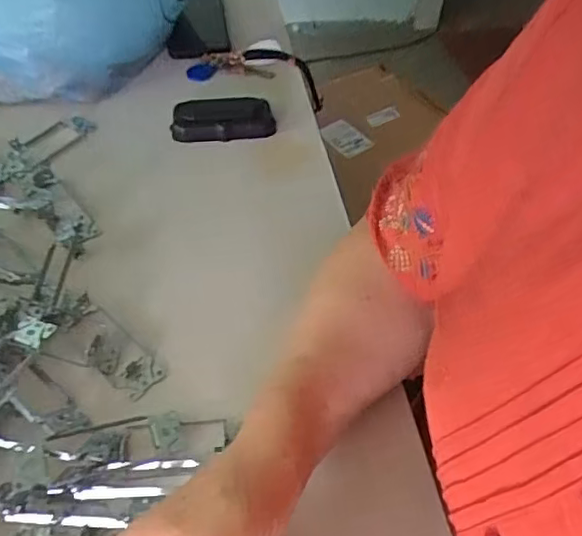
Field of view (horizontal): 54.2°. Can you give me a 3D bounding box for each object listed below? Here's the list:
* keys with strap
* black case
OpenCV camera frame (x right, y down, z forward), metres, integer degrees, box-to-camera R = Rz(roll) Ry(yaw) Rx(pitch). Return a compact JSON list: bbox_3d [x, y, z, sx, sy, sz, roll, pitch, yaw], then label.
[{"bbox_3d":[-0.041,-0.235,0.709,0.164,0.065,0.070,6,50,2],"label":"keys with strap"},{"bbox_3d":[-0.073,-0.160,0.610,0.107,0.027,0.049,-3,50,-6],"label":"black case"}]

